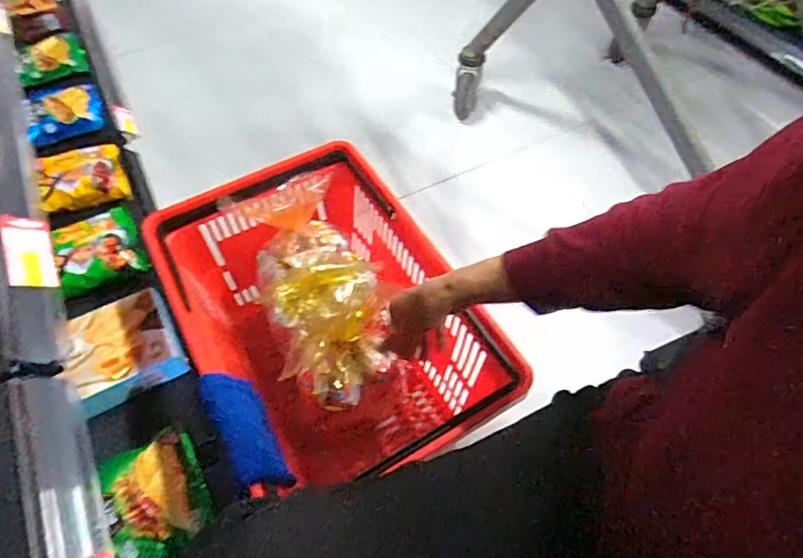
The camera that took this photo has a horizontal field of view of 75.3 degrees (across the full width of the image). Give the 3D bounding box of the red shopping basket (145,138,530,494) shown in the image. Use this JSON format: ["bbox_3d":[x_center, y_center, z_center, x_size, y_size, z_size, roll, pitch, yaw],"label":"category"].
[{"bbox_3d":[-0.105,0.084,0.765,0.326,0.261,0.471,-26,60,-16],"label":"red shopping basket"}]

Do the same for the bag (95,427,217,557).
[{"bbox_3d":[-0.310,0.276,0.656,0.113,0.041,0.161,-25,60,-16],"label":"bag"}]

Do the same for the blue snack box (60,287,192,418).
[{"bbox_3d":[-0.403,0.100,0.759,0.143,0.059,0.145,-24,59,-15],"label":"blue snack box"}]

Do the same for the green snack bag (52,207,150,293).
[{"bbox_3d":[-0.505,-0.054,0.856,0.128,0.052,0.132,-25,60,-16],"label":"green snack bag"}]

